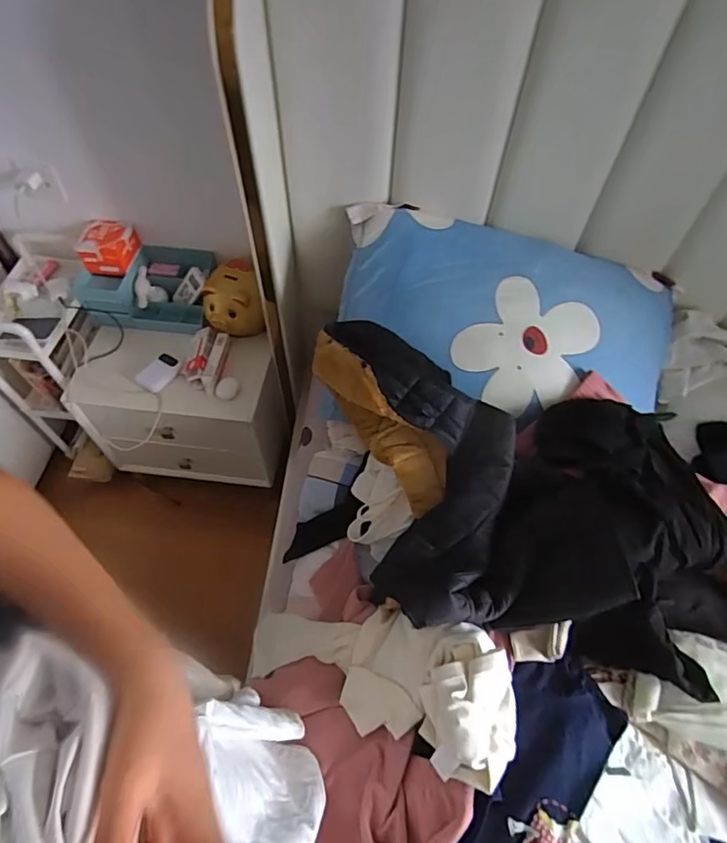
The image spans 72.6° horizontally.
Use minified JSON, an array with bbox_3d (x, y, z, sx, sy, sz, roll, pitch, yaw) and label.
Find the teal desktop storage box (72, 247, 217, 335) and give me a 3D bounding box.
[{"bbox_3d":[-0.521,-0.320,1.205,0.320,0.120,0.160,2,57,0],"label":"teal desktop storage box"}]

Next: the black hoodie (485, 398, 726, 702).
[{"bbox_3d":[0.428,0.192,0.772,0.419,0.176,0.365,16,58,9],"label":"black hoodie"}]

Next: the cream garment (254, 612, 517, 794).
[{"bbox_3d":[-0.004,0.368,0.754,0.457,0.083,0.174,-1,50,37],"label":"cream garment"}]

